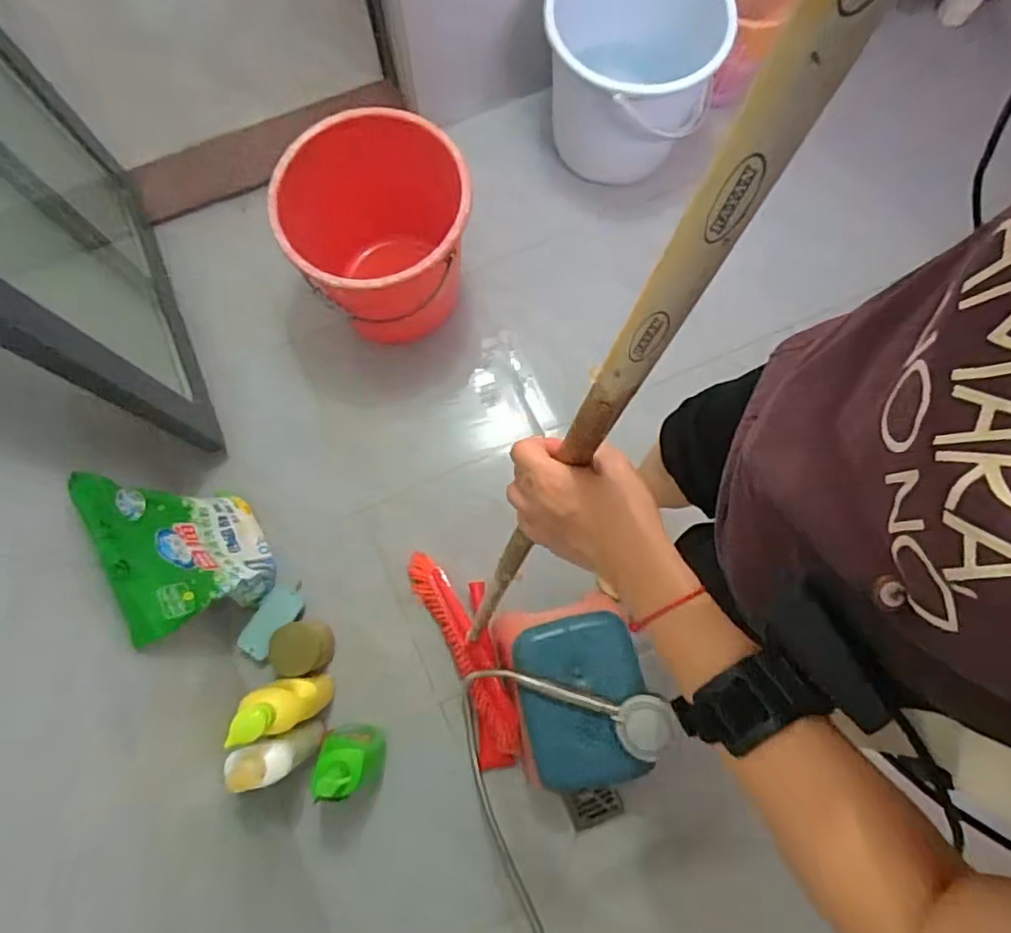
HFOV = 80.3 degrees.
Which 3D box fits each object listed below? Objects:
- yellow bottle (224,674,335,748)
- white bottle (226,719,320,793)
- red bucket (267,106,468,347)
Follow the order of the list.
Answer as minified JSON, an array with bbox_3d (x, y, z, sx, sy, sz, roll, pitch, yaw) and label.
[{"bbox_3d":[-0.355,0.389,0.992,0.089,0.263,0.080,-18,78,-4],"label":"yellow bottle"},{"bbox_3d":[-0.363,0.461,0.978,0.086,0.236,0.064,-26,78,-5],"label":"white bottle"},{"bbox_3d":[-0.237,-0.428,1.190,0.337,0.362,0.344,0,77,0],"label":"red bucket"}]

